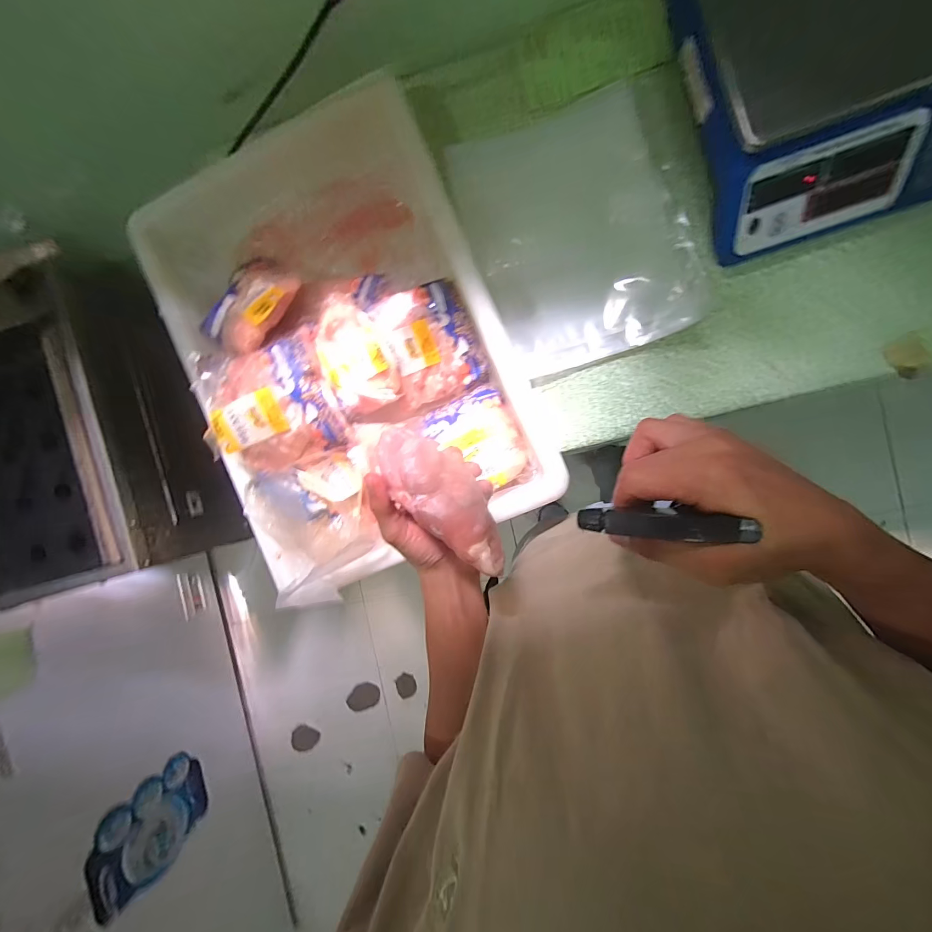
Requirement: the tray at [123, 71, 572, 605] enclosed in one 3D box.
[{"bbox_3d":[-0.168,-0.165,0.528,0.414,0.119,0.591,-23,89,8],"label":"tray"}]

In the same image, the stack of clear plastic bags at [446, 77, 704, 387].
[{"bbox_3d":[0.148,-0.313,0.536,0.258,0.026,0.338,-20,89,8],"label":"stack of clear plastic bags"}]

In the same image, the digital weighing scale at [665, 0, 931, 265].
[{"bbox_3d":[0.454,-0.451,0.439,0.364,0.127,0.303,-17,89,8],"label":"digital weighing scale"}]

